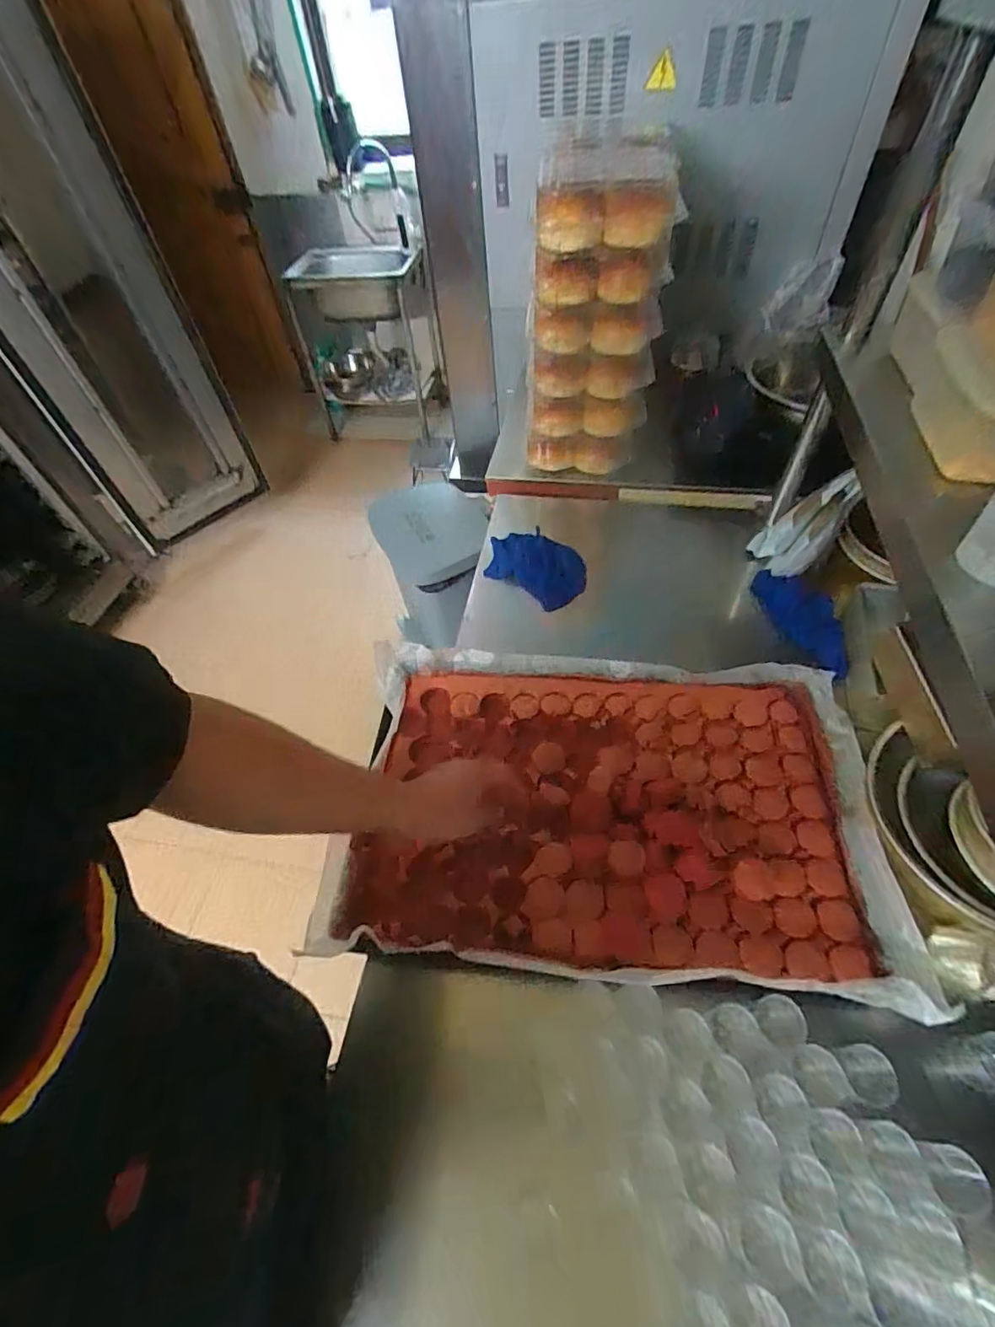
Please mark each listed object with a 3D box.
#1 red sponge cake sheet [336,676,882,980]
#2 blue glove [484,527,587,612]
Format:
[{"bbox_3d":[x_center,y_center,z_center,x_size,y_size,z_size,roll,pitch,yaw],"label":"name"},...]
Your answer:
[{"bbox_3d":[0.122,0.172,0.668,0.553,0.026,0.358,2,54,7],"label":"red sponge cake sheet"},{"bbox_3d":[0.069,-0.178,0.972,0.184,0.028,0.124,34,79,15],"label":"blue glove"}]

